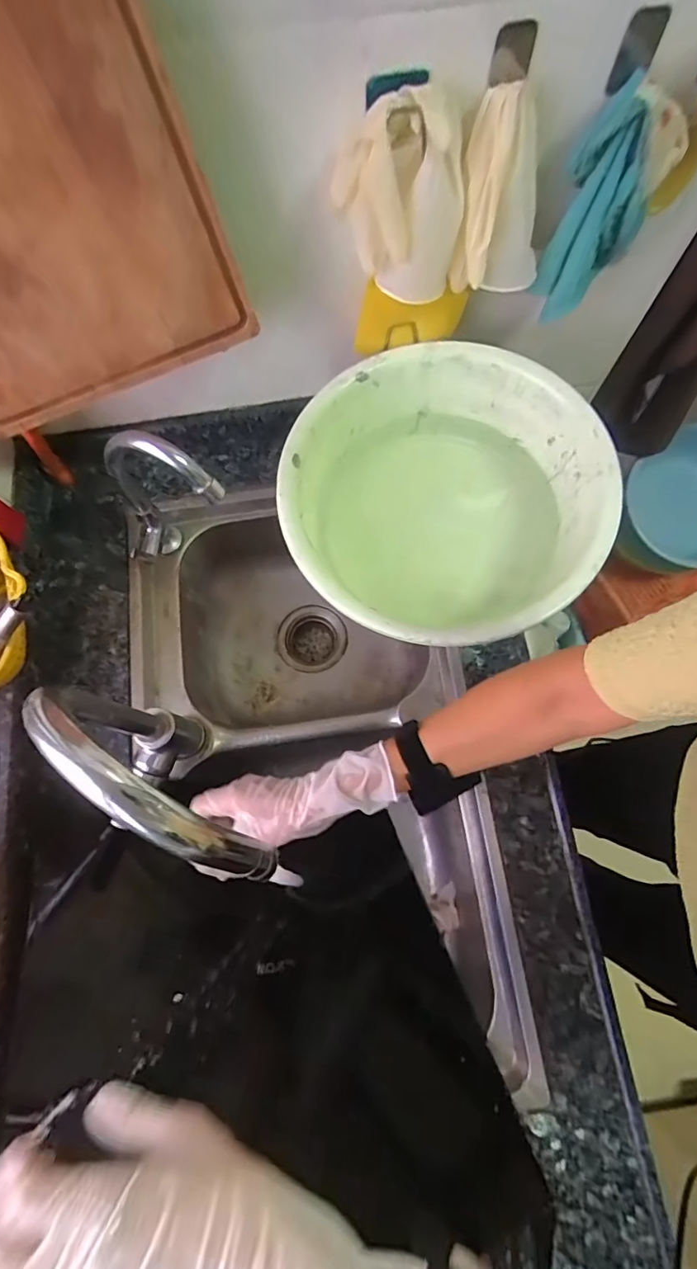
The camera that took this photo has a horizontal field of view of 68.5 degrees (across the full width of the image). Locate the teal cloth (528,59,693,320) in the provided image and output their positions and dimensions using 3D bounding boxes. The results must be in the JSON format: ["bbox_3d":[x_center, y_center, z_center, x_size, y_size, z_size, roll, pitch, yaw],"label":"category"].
[{"bbox_3d":[0.226,-0.373,0.455,0.081,0.161,0.031,9,57,-4],"label":"teal cloth"}]

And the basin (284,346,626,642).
[{"bbox_3d":[0.097,-0.137,0.568,0.319,0.133,0.316,0,73,0],"label":"basin"}]

